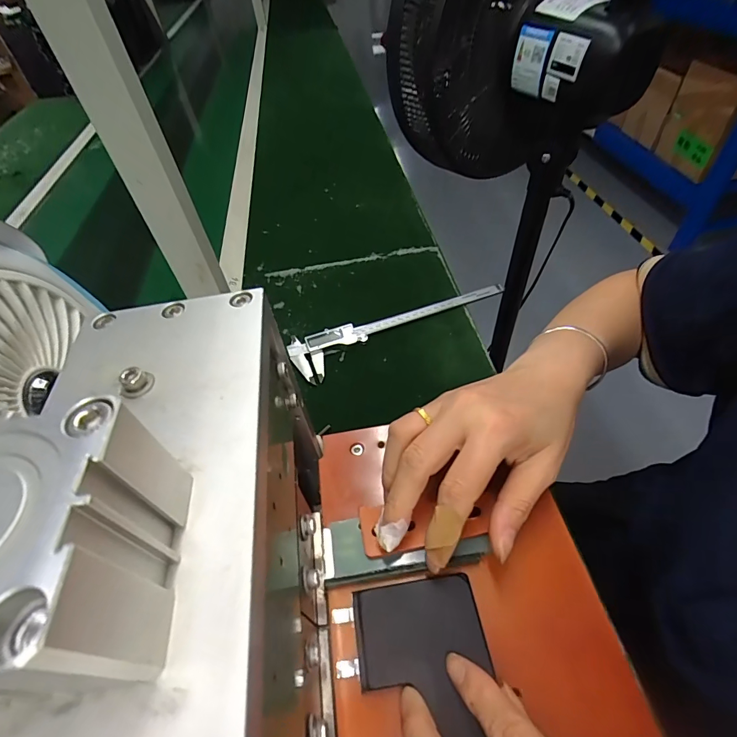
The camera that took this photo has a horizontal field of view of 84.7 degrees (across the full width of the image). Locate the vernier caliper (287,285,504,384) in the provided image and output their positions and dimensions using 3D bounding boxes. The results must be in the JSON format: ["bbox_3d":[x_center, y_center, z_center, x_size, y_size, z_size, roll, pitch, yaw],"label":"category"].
[{"bbox_3d":[0.043,-0.056,0.502,0.280,0.019,0.062,-22,51,-12],"label":"vernier caliper"}]

